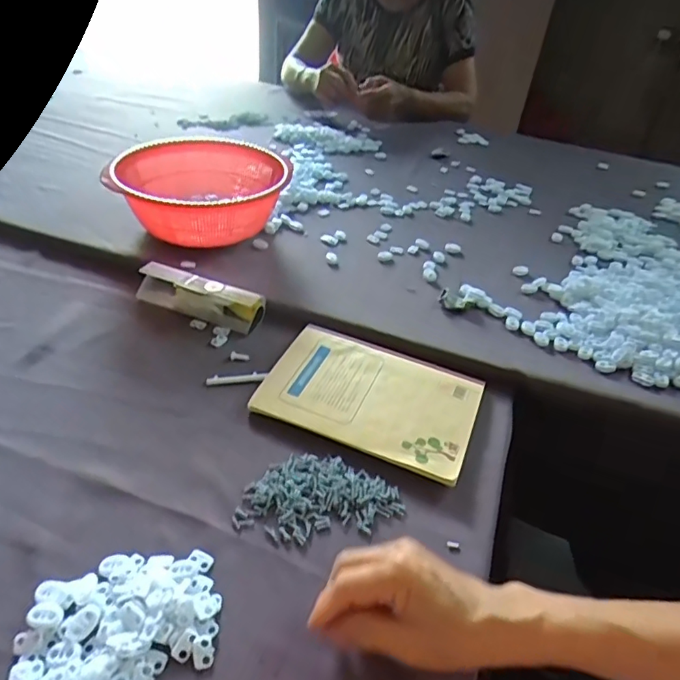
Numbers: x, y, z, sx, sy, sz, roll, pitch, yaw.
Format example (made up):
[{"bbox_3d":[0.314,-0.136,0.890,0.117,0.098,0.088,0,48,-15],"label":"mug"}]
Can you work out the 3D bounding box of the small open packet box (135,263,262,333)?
[{"bbox_3d":[-0.166,-0.054,0.618,0.153,0.032,0.042,17,41,15],"label":"small open packet box"}]

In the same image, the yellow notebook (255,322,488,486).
[{"bbox_3d":[0.030,0.052,0.531,0.209,0.006,0.143,18,41,16],"label":"yellow notebook"}]

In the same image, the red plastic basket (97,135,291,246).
[{"bbox_3d":[-0.199,-0.201,0.732,0.218,0.100,0.207,16,41,13],"label":"red plastic basket"}]

